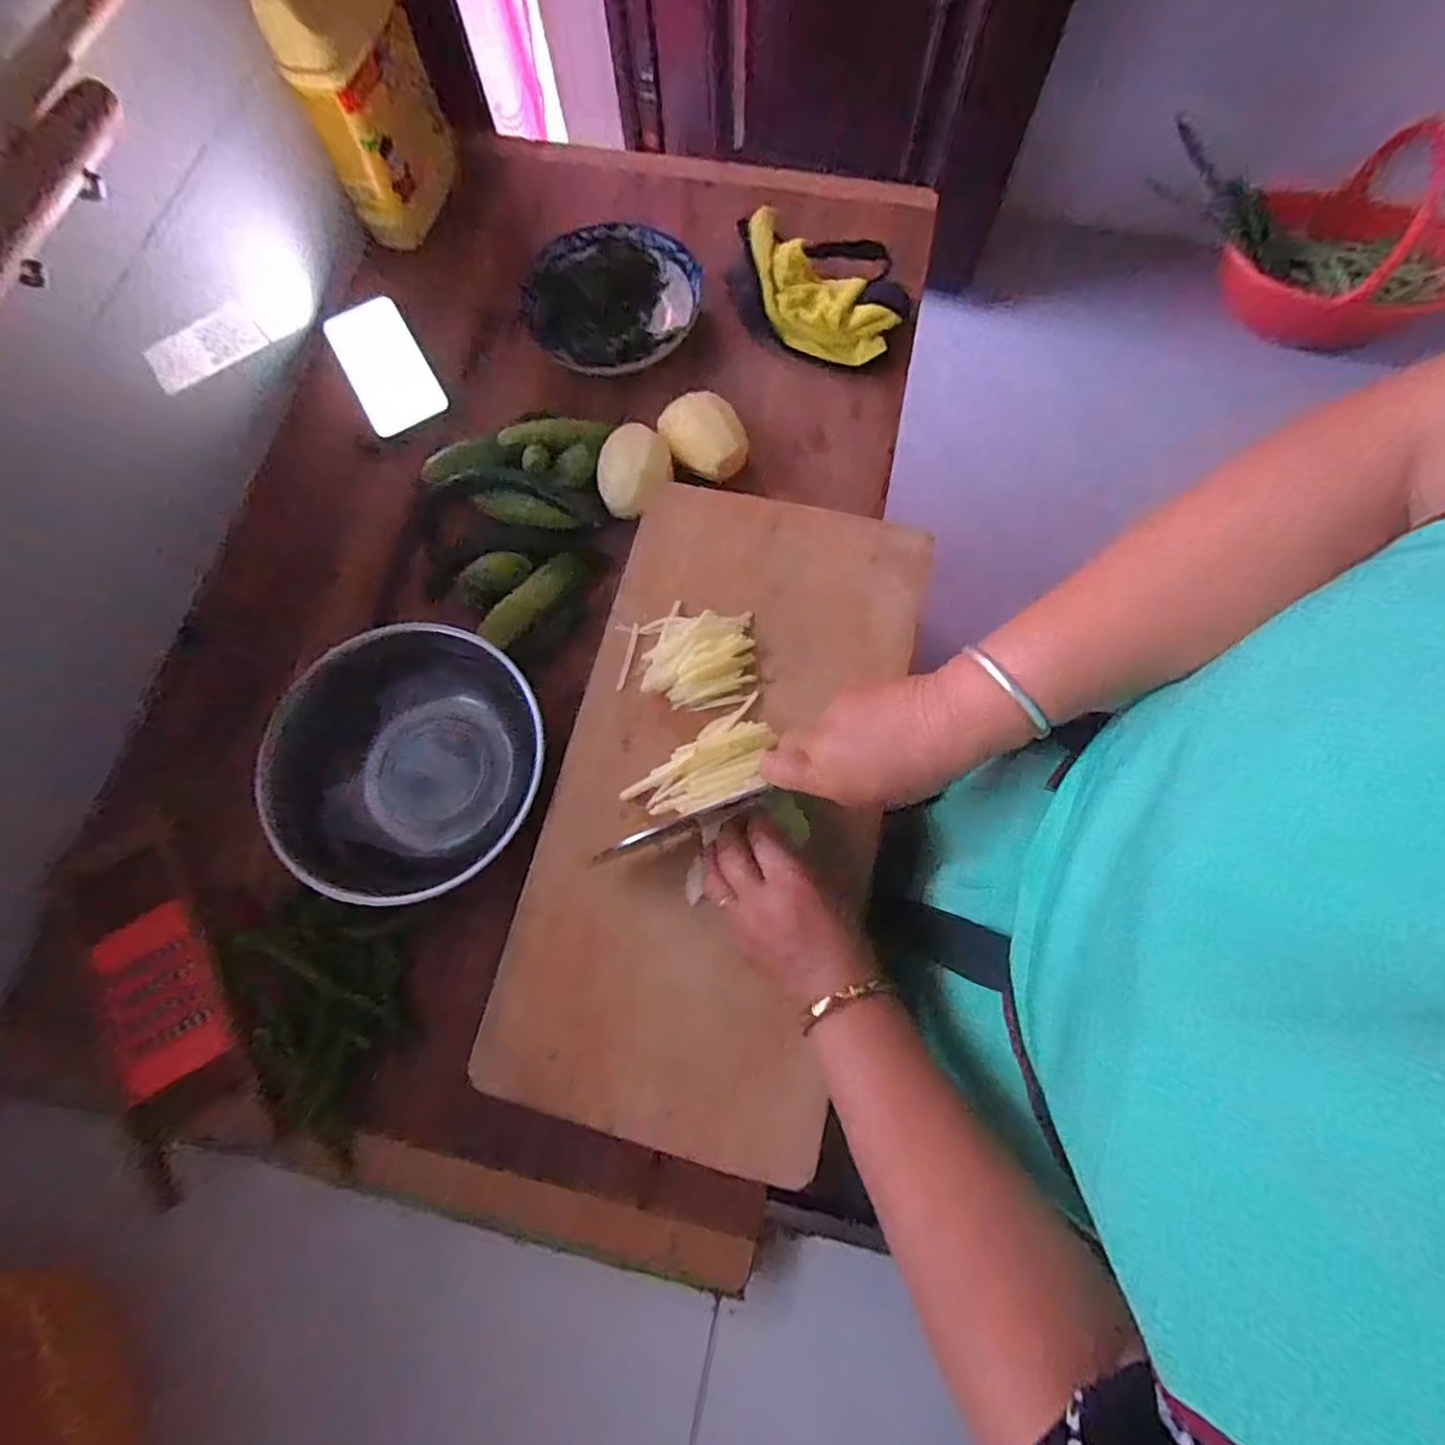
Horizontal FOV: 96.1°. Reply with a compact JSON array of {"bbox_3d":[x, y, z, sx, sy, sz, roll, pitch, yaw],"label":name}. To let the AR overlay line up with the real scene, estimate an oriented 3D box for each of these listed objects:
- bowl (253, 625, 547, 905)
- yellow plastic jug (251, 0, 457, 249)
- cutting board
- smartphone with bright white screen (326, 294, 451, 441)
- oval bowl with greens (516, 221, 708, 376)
[{"bbox_3d":[-0.242,0.033,0.497,0.198,0.069,0.196,0,73,-2],"label":"bowl"},{"bbox_3d":[-0.331,-0.599,0.607,0.084,0.206,0.144,2,72,-1],"label":"yellow plastic jug"},{"bbox_3d":[-0.001,0.039,0.471,0.234,0.028,0.467,16,75,3],"label":"cutting board"},{"bbox_3d":[-0.335,-0.355,0.644,0.076,0.013,0.160,-29,76,-10],"label":"smartphone with bright white screen"},{"bbox_3d":[-0.108,-0.421,0.646,0.169,0.040,0.159,9,73,1],"label":"oval bowl with greens"}]

